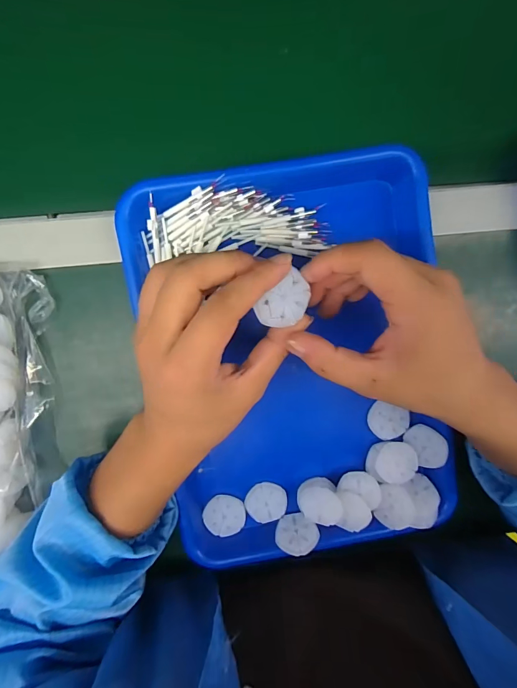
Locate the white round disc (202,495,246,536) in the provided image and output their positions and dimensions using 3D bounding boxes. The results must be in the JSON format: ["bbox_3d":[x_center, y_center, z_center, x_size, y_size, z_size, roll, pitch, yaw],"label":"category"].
[{"bbox_3d":[-0.030,0.158,0.334,0.037,0.005,0.036,0,97,-3],"label":"white round disc"}]

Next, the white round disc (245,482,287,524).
[{"bbox_3d":[0.007,0.147,0.335,0.037,0.005,0.037,0,97,-3],"label":"white round disc"}]

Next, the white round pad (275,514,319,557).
[{"bbox_3d":[0.035,0.170,0.326,0.037,0.035,0.005,-7,124,-2],"label":"white round pad"}]

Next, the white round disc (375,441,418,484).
[{"bbox_3d":[0.126,0.108,0.331,0.036,0.007,0.037,0,97,-3],"label":"white round disc"}]

